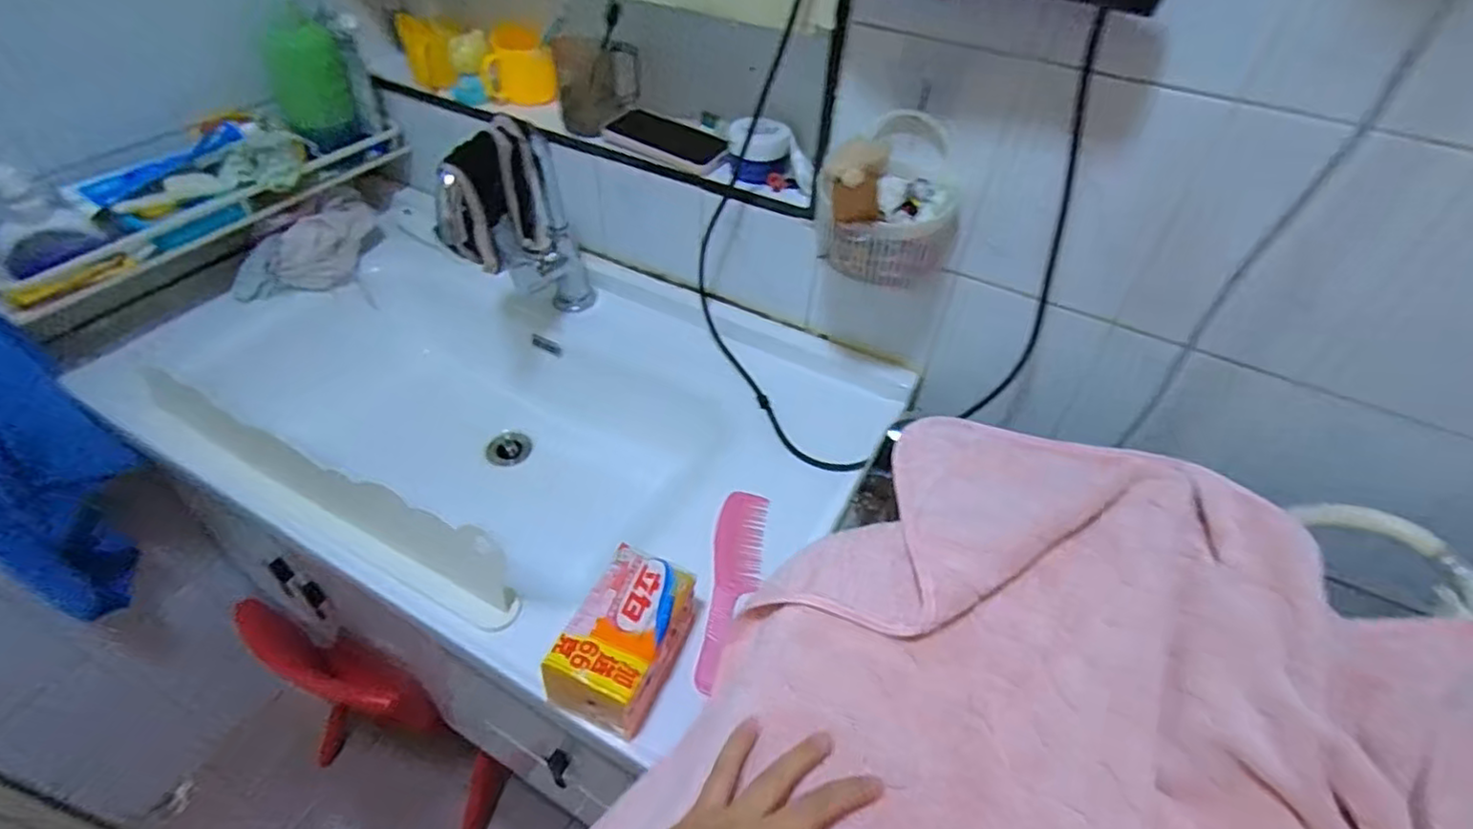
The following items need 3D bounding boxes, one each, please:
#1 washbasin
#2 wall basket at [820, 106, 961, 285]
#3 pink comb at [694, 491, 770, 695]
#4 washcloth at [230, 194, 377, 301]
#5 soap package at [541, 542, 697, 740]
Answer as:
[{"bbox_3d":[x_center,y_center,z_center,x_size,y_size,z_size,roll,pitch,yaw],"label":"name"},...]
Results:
[{"bbox_3d":[-0.261,0.006,0.805,0.779,0.246,0.495,25,49,20],"label":"washbasin"},{"bbox_3d":[0.139,-0.183,0.614,0.125,0.121,0.127,15,46,11],"label":"wall basket"},{"bbox_3d":[-0.001,0.152,0.605,0.045,0.009,0.184,11,55,-3],"label":"pink comb"},{"bbox_3d":[-0.553,-0.213,0.872,0.068,0.073,0.196,31,51,24],"label":"washcloth"},{"bbox_3d":[-0.086,0.175,0.517,0.073,0.068,0.122,20,48,15],"label":"soap package"}]

